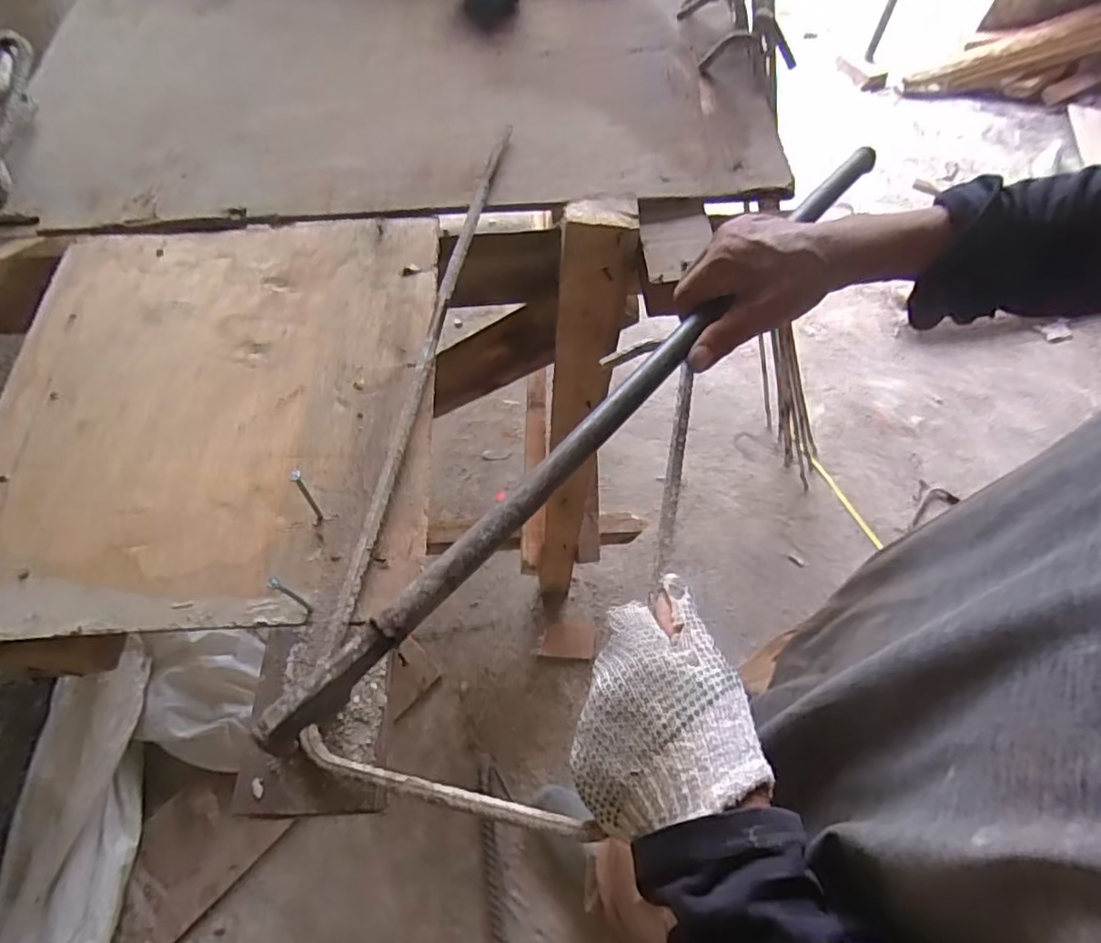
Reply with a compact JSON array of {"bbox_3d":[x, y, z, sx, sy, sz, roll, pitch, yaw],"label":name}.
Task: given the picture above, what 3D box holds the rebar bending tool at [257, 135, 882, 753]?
[{"bbox_3d":[0.068,-0.067,0.419,0.023,0.020,0.628,38,67,17],"label":"rebar bending tool"}]

